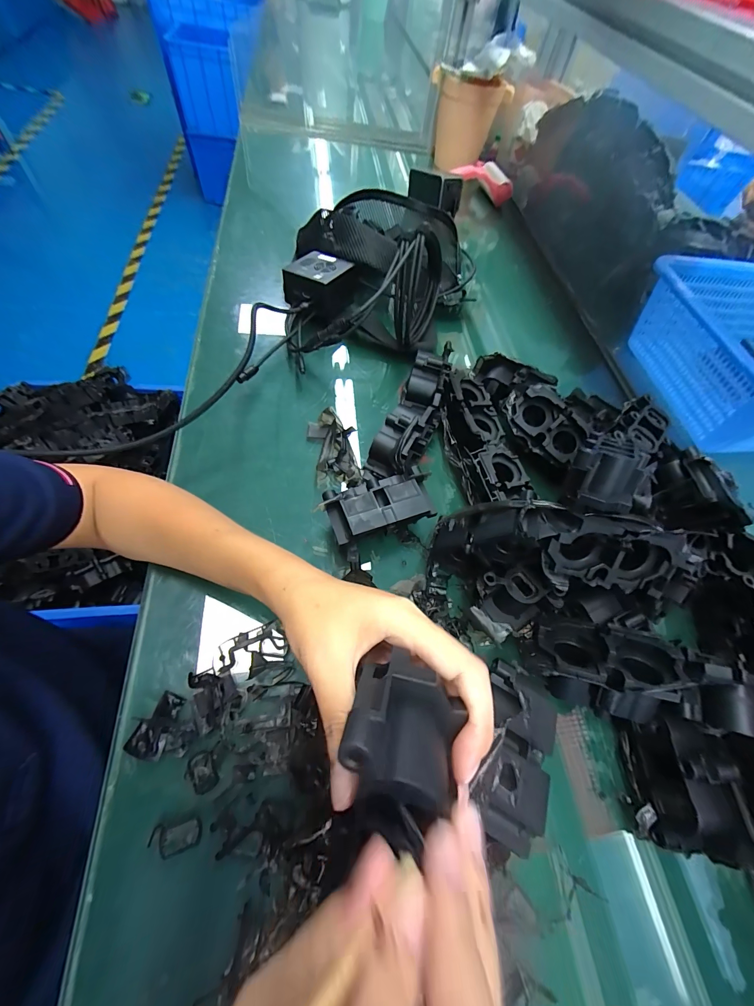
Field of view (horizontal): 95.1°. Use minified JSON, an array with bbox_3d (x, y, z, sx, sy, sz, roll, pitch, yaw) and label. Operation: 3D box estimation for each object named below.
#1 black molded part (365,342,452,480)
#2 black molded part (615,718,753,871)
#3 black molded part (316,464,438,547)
[{"bbox_3d":[0.045,-0.106,0.399,0.056,0.044,0.187,23,61,4],"label":"black molded part"},{"bbox_3d":[0.227,0.207,0.255,0.047,0.048,0.081,11,60,-3],"label":"black molded part"},{"bbox_3d":[0.002,0.008,0.334,0.104,0.045,0.053,-15,66,-16],"label":"black molded part"}]

